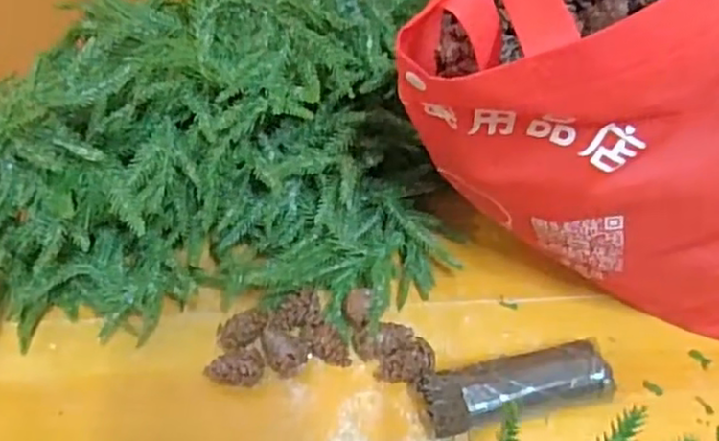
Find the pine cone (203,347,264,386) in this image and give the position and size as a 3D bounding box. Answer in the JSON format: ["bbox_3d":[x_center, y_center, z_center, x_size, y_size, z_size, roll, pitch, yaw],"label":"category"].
[{"bbox_3d":[-0.075,0.094,0.422,0.034,0.020,0.019,-15,51,-10],"label":"pine cone"}]

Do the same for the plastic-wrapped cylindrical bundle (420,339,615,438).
[{"bbox_3d":[0.092,0.099,0.400,0.109,0.030,0.033,-12,51,-7],"label":"plastic-wrapped cylindrical bundle"}]

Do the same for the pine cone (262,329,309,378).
[{"bbox_3d":[-0.047,0.082,0.427,0.020,0.022,0.037,-35,57,-23],"label":"pine cone"}]

